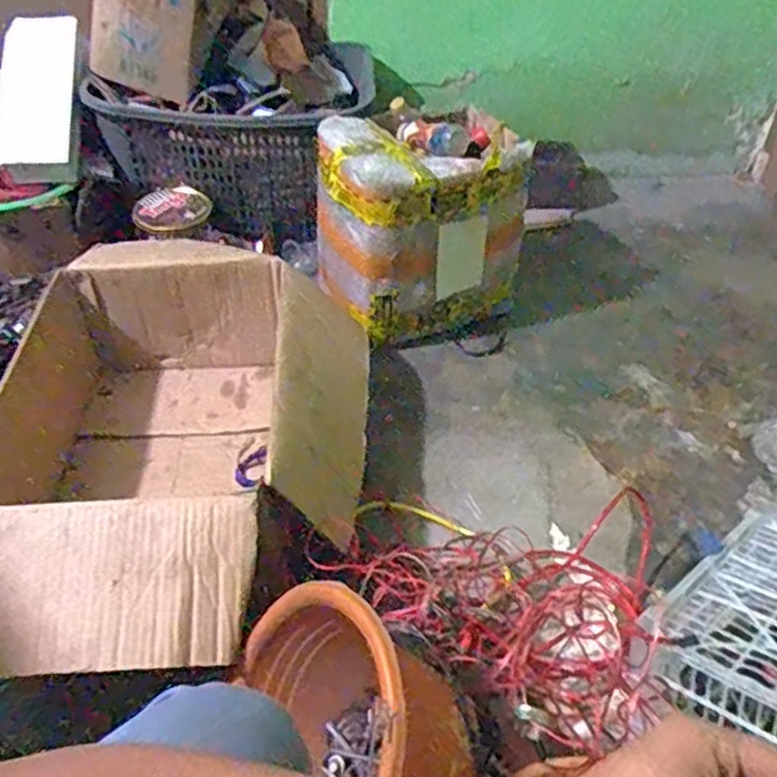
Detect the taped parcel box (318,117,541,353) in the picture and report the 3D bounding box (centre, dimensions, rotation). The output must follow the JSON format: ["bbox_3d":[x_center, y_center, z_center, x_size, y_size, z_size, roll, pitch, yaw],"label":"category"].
[{"bbox_3d":[0.046,-0.289,1.314,0.379,0.318,0.239,-14,44,-18],"label":"taped parcel box"}]

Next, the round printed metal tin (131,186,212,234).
[{"bbox_3d":[-0.432,-0.355,1.446,0.153,0.089,0.024,-23,48,-26],"label":"round printed metal tin"}]

